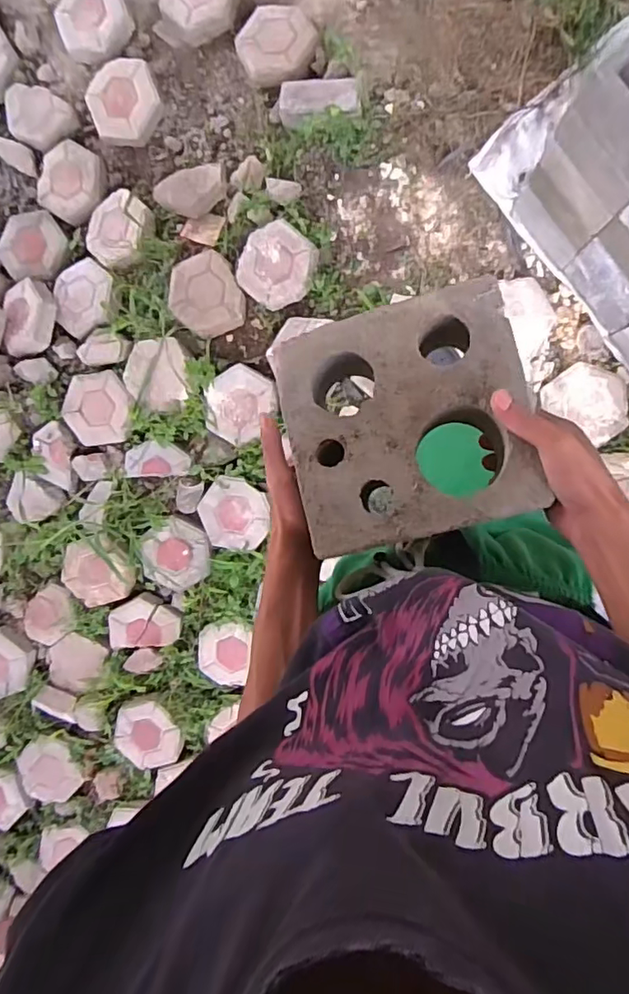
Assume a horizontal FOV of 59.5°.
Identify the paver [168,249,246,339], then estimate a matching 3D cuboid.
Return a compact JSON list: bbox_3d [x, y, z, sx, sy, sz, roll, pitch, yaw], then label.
[{"bbox_3d":[-0.291,-0.535,1.461,0.184,0.054,0.220,-24,89,9],"label":"paver"}]

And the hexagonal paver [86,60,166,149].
[{"bbox_3d":[-0.526,-1.087,1.514,0.207,0.052,0.217,-21,90,9],"label":"hexagonal paver"}]

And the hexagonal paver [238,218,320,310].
[{"bbox_3d":[-0.099,-0.597,1.425,0.209,0.066,0.196,41,98,4],"label":"hexagonal paver"}]

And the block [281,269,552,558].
[{"bbox_3d":[0.079,-0.065,0.480,0.195,0.068,0.191,-13,91,9],"label":"block"}]

